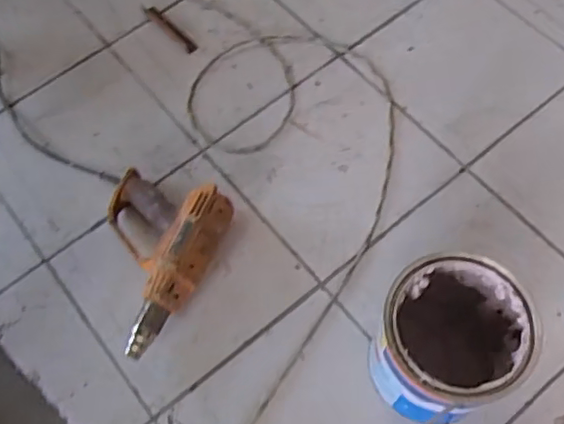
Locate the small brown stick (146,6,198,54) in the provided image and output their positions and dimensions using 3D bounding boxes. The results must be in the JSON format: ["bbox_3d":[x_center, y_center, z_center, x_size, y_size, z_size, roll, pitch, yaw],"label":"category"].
[{"bbox_3d":[-0.209,-0.344,1.125,0.027,0.014,0.144,-39,68,-16],"label":"small brown stick"}]

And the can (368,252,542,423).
[{"bbox_3d":[0.199,0.164,0.736,0.158,0.214,0.170,-1,63,2],"label":"can"}]

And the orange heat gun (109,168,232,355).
[{"bbox_3d":[-0.197,0.071,0.884,0.200,0.084,0.277,14,65,9],"label":"orange heat gun"}]

